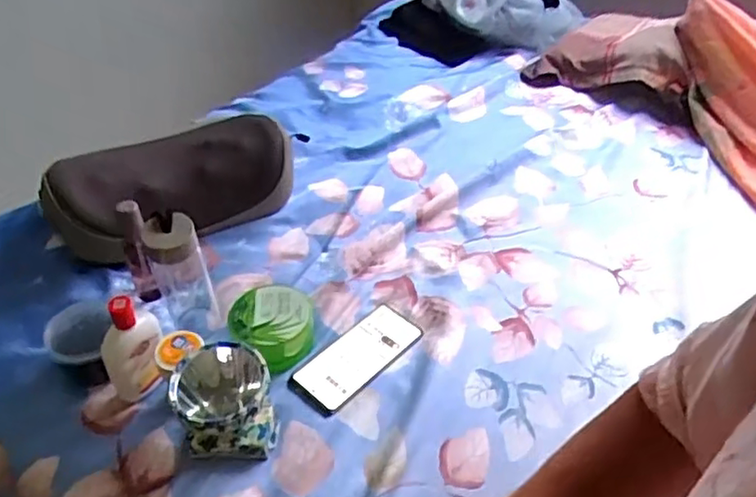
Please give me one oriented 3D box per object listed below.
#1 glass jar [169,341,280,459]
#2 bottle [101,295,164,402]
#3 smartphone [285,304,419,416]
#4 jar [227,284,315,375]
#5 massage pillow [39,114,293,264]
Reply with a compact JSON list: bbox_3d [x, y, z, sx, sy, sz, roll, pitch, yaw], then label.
[{"bbox_3d":[-0.158,0.158,0.656,0.092,0.097,0.099,-1,41,0],"label":"glass jar"},{"bbox_3d":[-0.264,0.104,0.682,0.066,0.130,0.041,-20,45,-21],"label":"bottle"},{"bbox_3d":[-0.024,0.130,0.766,0.075,0.013,0.166,30,50,31],"label":"smartphone"},{"bbox_3d":[-0.127,0.089,0.763,0.099,0.051,0.096,-29,48,-28],"label":"jar"},{"bbox_3d":[-0.284,-0.085,0.897,0.328,0.129,0.116,-25,46,-25],"label":"massage pillow"}]

